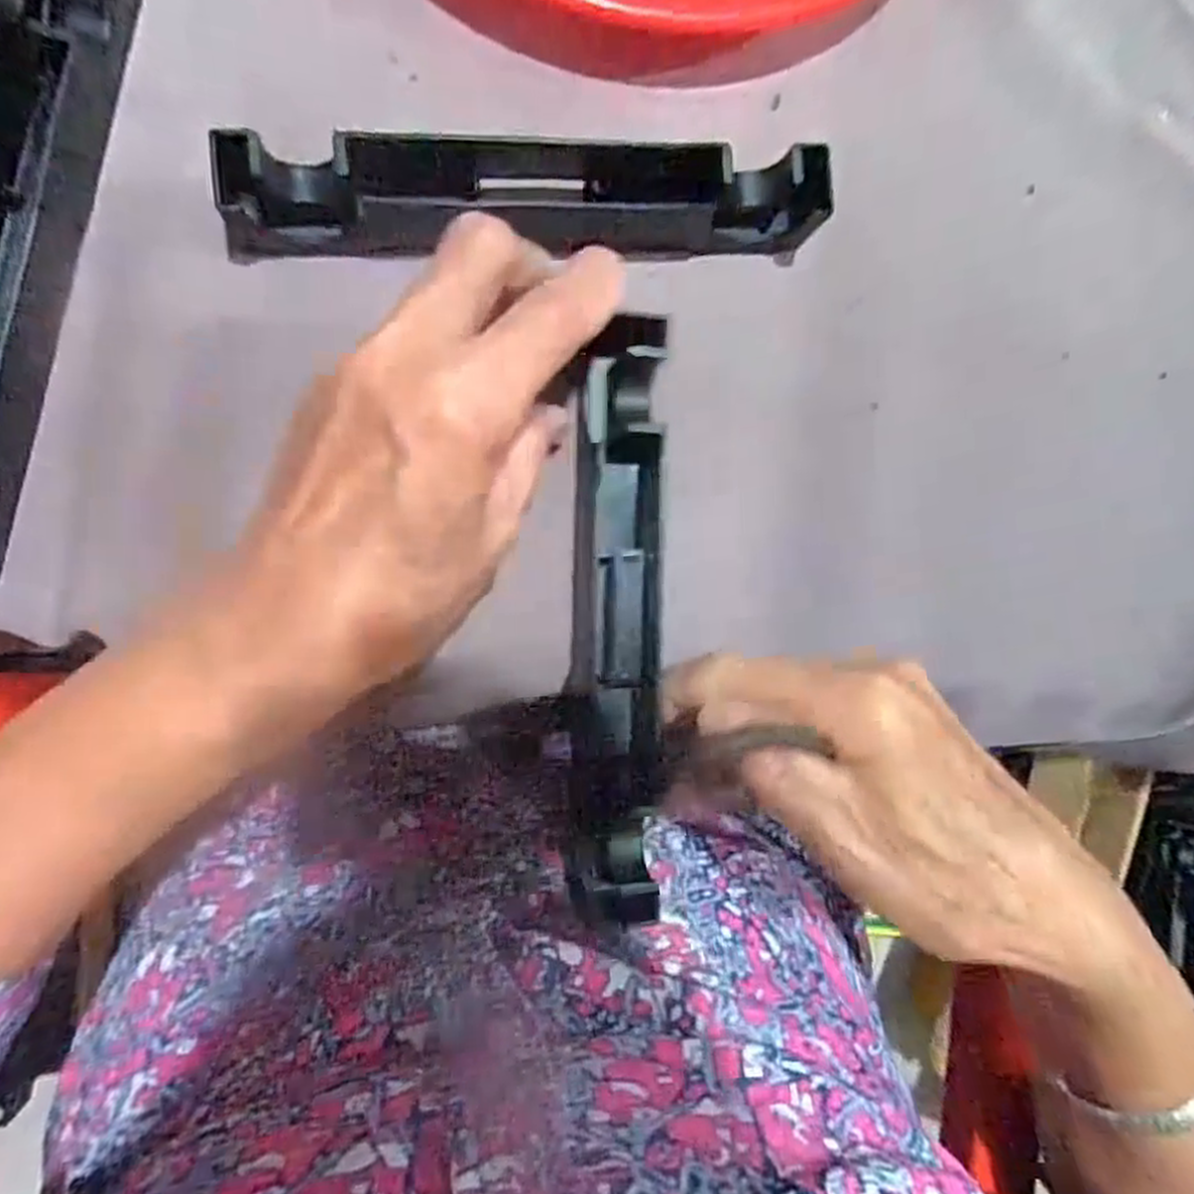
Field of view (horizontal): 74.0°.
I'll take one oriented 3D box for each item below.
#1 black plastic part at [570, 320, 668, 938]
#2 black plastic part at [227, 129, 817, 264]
[{"bbox_3d":[0.007,0.007,0.277,0.030,0.021,0.200,2,88,-9],"label":"black plastic part"},{"bbox_3d":[-0.019,-0.134,0.264,0.192,0.028,0.036,-6,90,-11],"label":"black plastic part"}]

